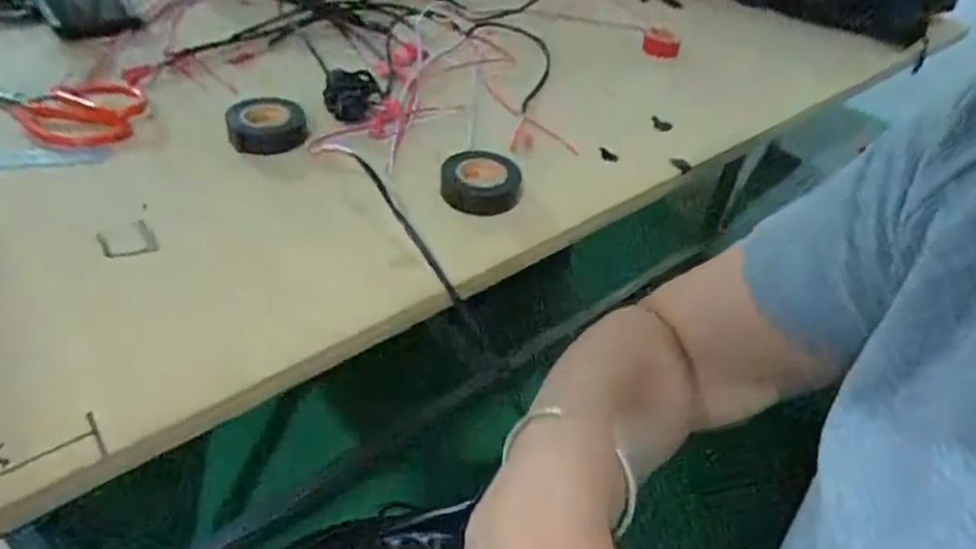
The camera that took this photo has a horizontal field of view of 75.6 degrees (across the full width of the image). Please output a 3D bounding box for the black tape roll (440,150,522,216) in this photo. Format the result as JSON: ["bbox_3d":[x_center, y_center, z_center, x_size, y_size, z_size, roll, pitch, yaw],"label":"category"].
[{"bbox_3d":[-0.007,-0.068,0.461,0.058,0.021,0.058,4,41,-4],"label":"black tape roll"}]

